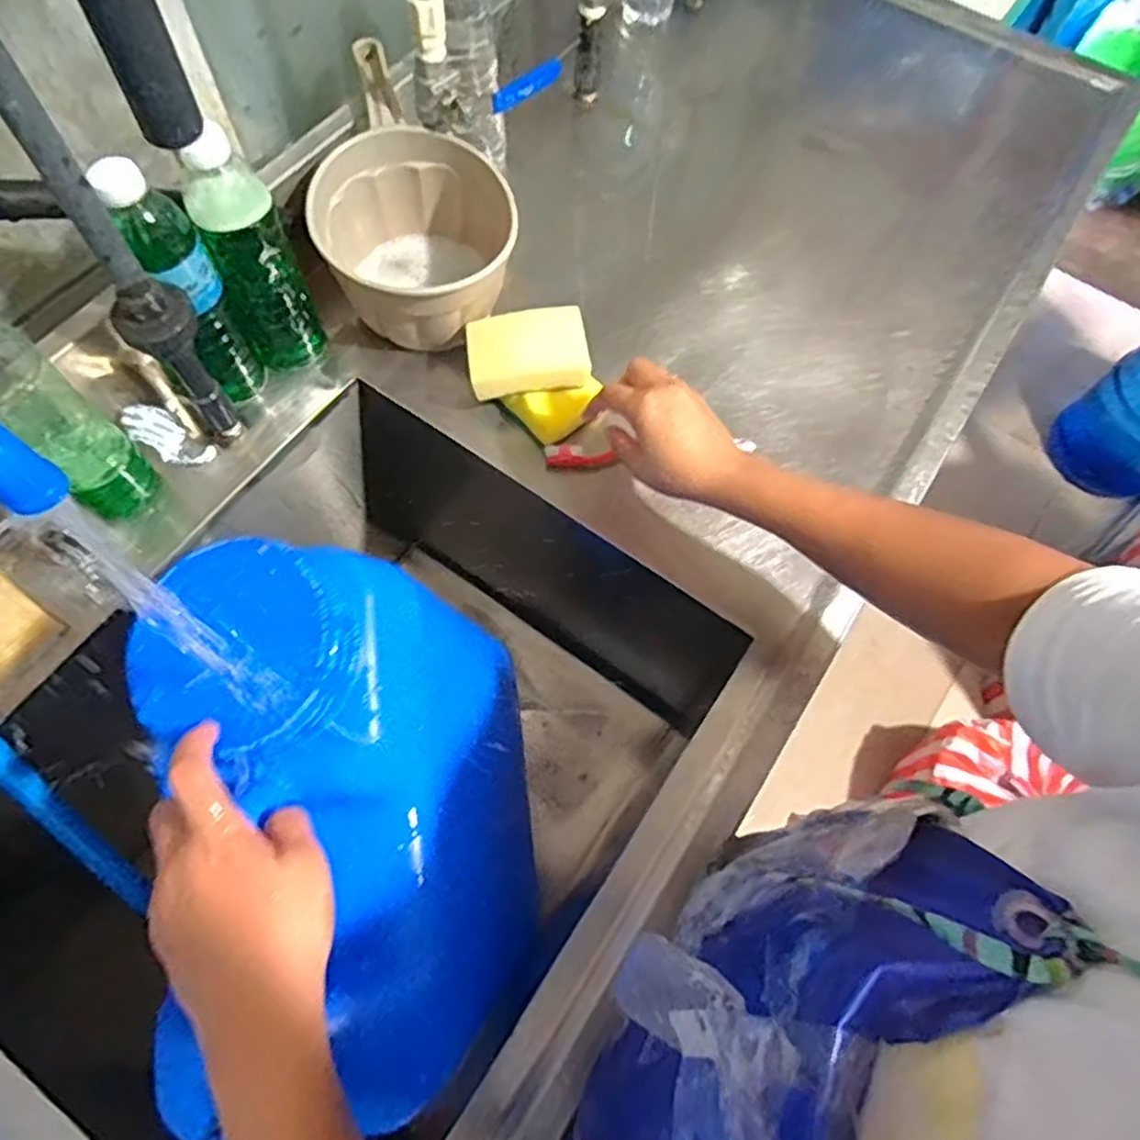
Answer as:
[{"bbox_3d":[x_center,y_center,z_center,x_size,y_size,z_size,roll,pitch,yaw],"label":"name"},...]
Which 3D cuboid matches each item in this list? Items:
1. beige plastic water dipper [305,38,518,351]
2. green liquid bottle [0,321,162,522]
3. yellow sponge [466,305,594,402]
[{"bbox_3d":[-0.143,-0.331,0.655,0.160,0.107,0.263,-11,67,-7],"label":"beige plastic water dipper"},{"bbox_3d":[-0.374,-0.113,0.511,0.055,0.206,0.064,40,71,14],"label":"green liquid bottle"},{"bbox_3d":[-0.036,-0.191,0.627,0.101,0.022,0.074,-9,67,-6],"label":"yellow sponge"}]

